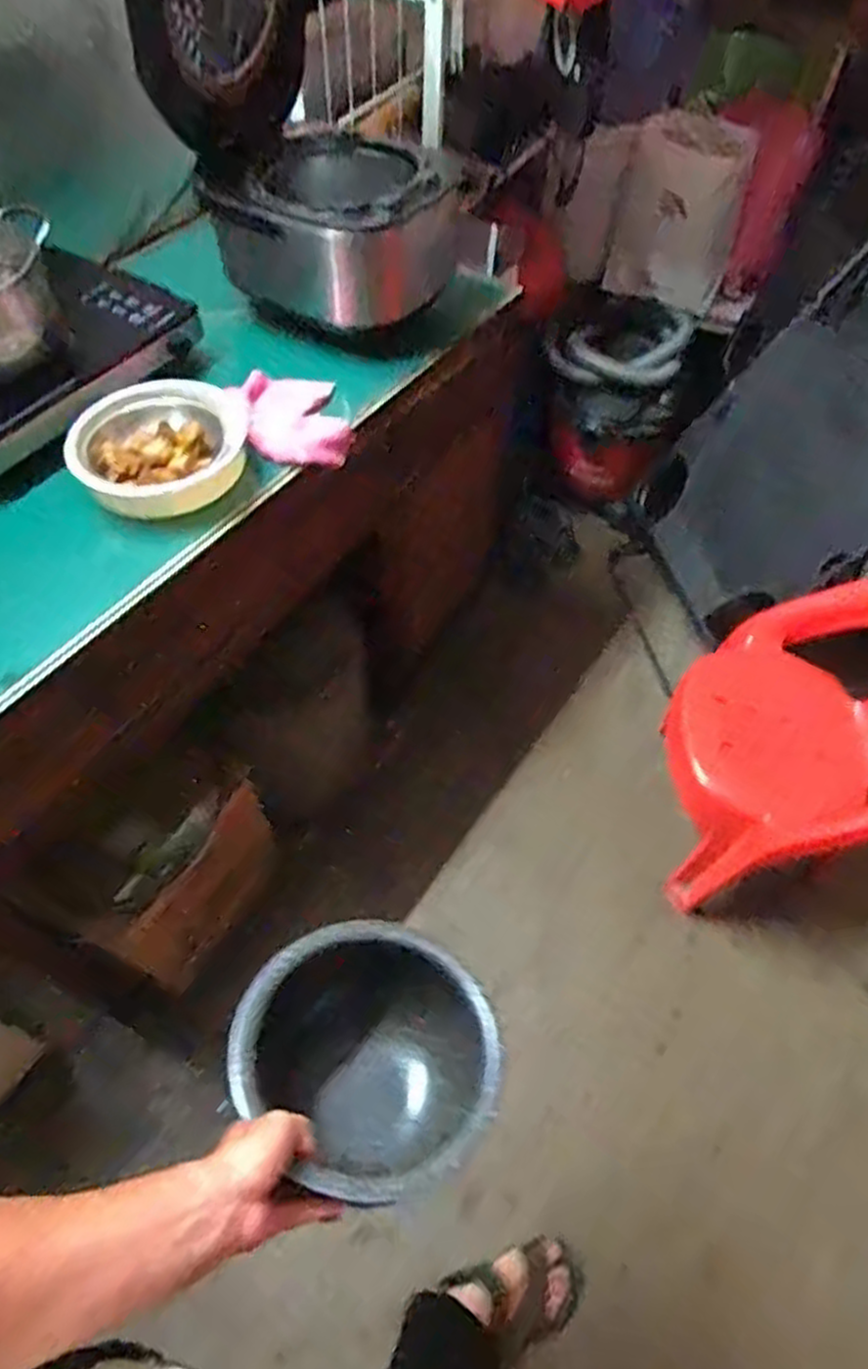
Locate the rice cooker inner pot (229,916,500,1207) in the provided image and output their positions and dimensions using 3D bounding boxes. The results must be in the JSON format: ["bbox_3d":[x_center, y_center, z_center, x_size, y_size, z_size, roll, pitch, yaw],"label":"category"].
[{"bbox_3d":[-0.056,0.348,0.724,0.225,0.180,0.199,31,60,19],"label":"rice cooker inner pot"}]

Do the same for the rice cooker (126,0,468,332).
[{"bbox_3d":[-0.170,-0.731,0.988,0.259,0.469,0.333,-35,63,-23],"label":"rice cooker"}]

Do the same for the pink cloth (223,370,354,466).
[{"bbox_3d":[-0.188,-0.356,1.021,0.135,0.070,0.172,-17,57,-13],"label":"pink cloth"}]

